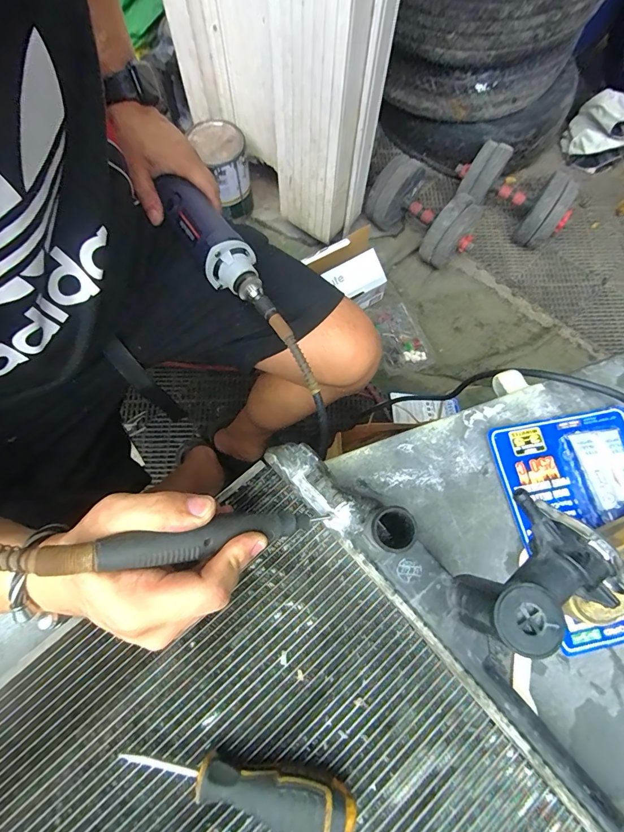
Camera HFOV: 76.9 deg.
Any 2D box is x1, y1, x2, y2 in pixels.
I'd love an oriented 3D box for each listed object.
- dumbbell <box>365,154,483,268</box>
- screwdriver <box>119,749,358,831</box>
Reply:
[{"bbox_3d":[0.308,-0.561,1.108,0.313,0.178,0.173,37,75,9],"label":"dumbbell"},{"bbox_3d":[-0.048,0.230,0.245,0.150,0.031,0.031,10,73,2],"label":"screwdriver"}]

